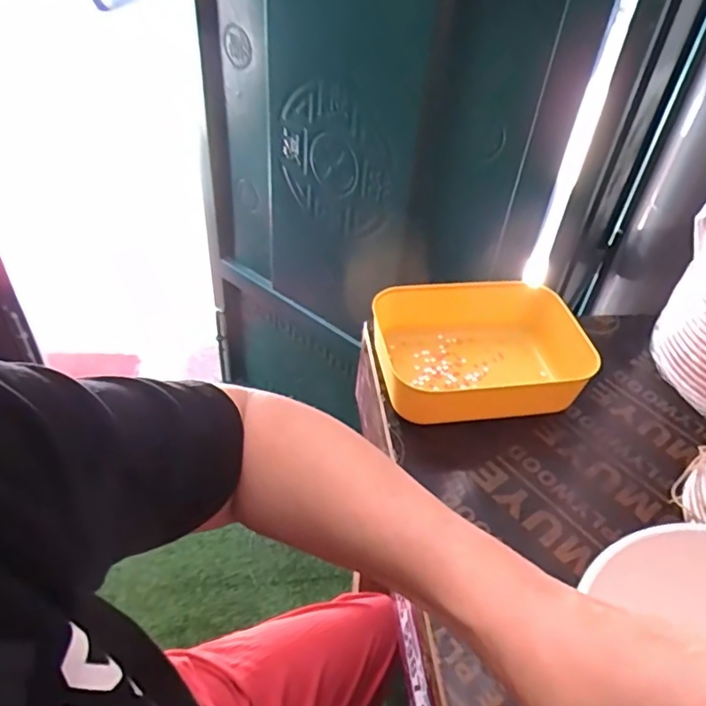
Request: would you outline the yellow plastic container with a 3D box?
[{"bbox_3d":[0.123,-0.001,0.544,0.190,0.059,0.134,-3,43,-10],"label":"yellow plastic container"}]

